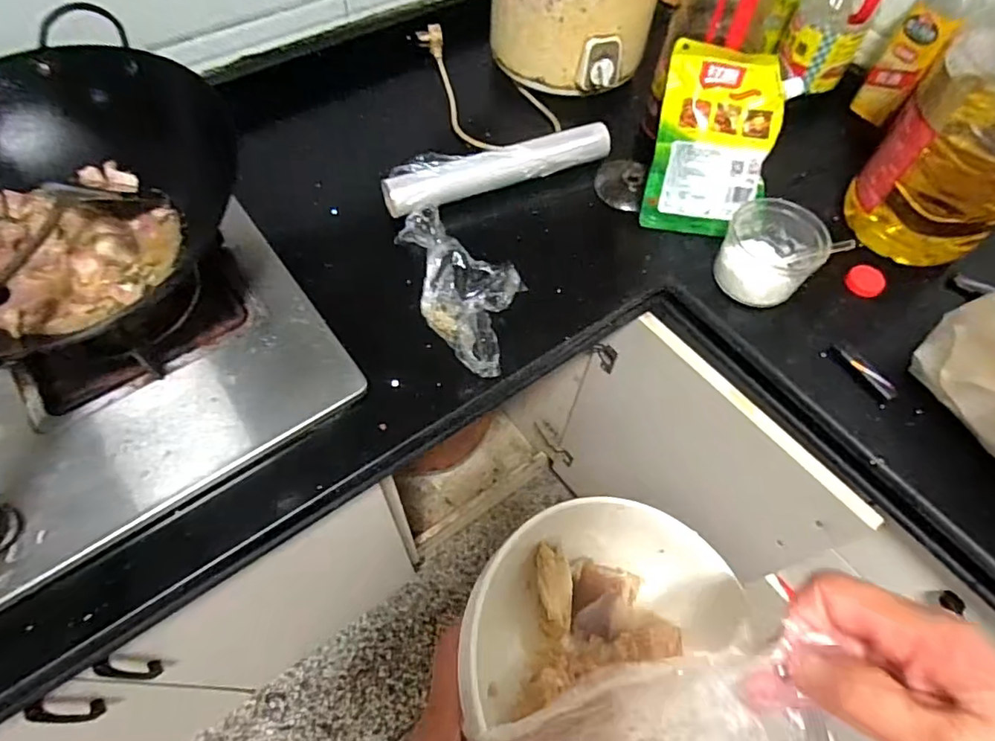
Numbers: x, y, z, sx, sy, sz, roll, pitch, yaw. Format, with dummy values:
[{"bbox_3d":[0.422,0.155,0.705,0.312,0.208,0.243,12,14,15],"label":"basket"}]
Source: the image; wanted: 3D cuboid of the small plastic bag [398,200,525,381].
[{"bbox_3d":[-0.031,-0.096,0.634,0.117,0.034,0.225,-19,63,-14],"label":"small plastic bag"}]

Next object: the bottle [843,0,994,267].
[{"bbox_3d":[0.537,-0.272,0.598,0.159,0.338,0.152,-36,69,-21],"label":"bottle"}]

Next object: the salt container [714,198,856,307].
[{"bbox_3d":[0.315,-0.134,0.652,0.115,0.085,0.106,41,66,18],"label":"salt container"}]

